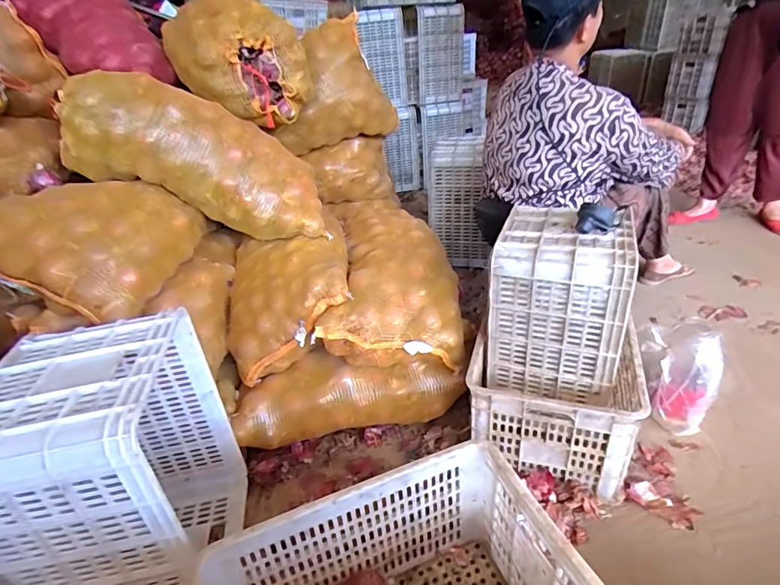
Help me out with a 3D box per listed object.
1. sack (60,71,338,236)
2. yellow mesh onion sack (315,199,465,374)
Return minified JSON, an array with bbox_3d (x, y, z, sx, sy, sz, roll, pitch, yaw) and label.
[{"bbox_3d":[-0.505,-0.373,1.260,0.687,0.285,0.281,22,25,-19],"label":"sack"},{"bbox_3d":[0.013,-0.038,1.298,0.347,0.205,0.591,-5,31,3],"label":"yellow mesh onion sack"}]

